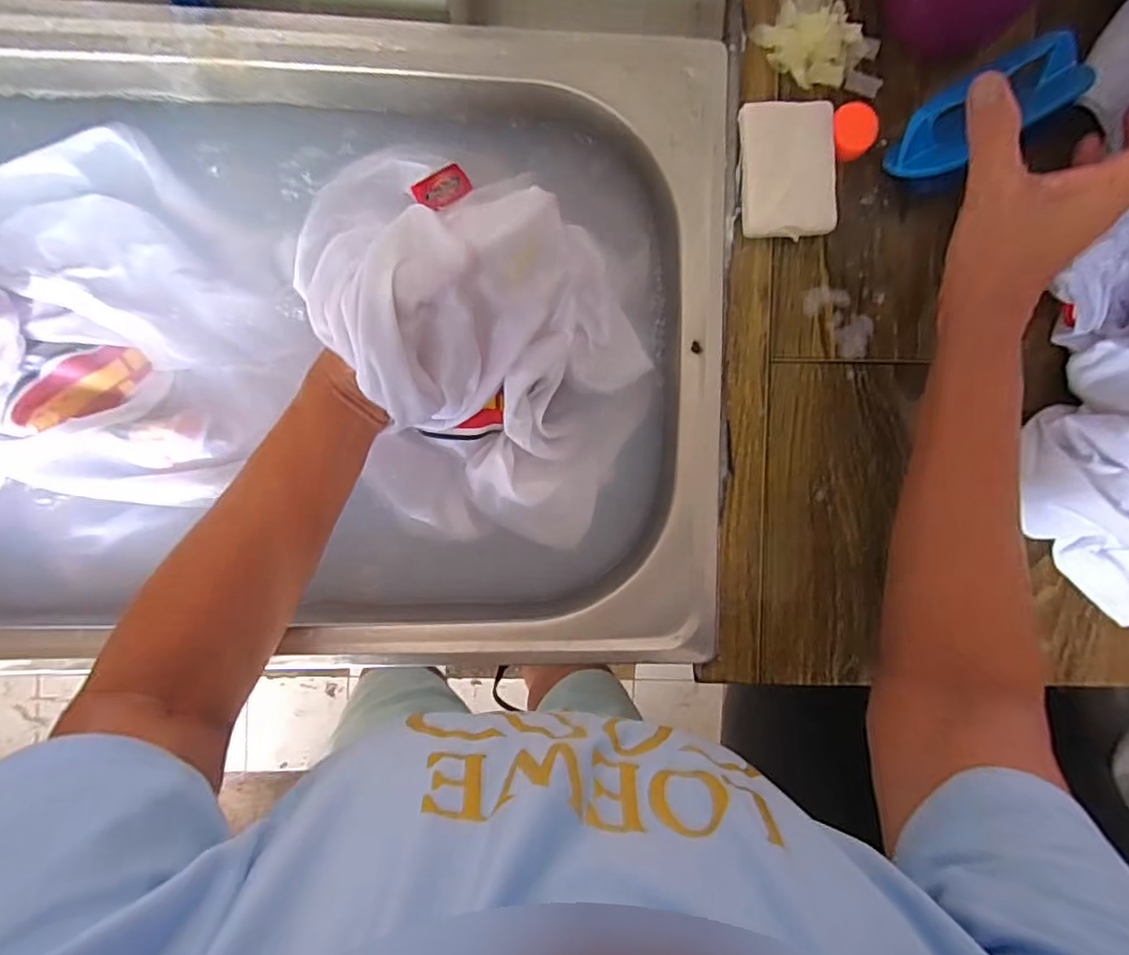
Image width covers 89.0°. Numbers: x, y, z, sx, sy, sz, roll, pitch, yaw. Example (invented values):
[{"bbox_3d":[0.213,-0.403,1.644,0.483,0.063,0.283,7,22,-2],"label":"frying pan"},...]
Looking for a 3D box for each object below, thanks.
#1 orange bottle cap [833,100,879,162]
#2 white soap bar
[{"bbox_3d":[0.186,-0.222,0.371,0.028,0.014,0.032,-10,94,-2],"label":"orange bottle cap"},{"bbox_3d":[0.142,-0.196,0.368,0.058,0.015,0.081,-5,94,-3],"label":"white soap bar"}]

